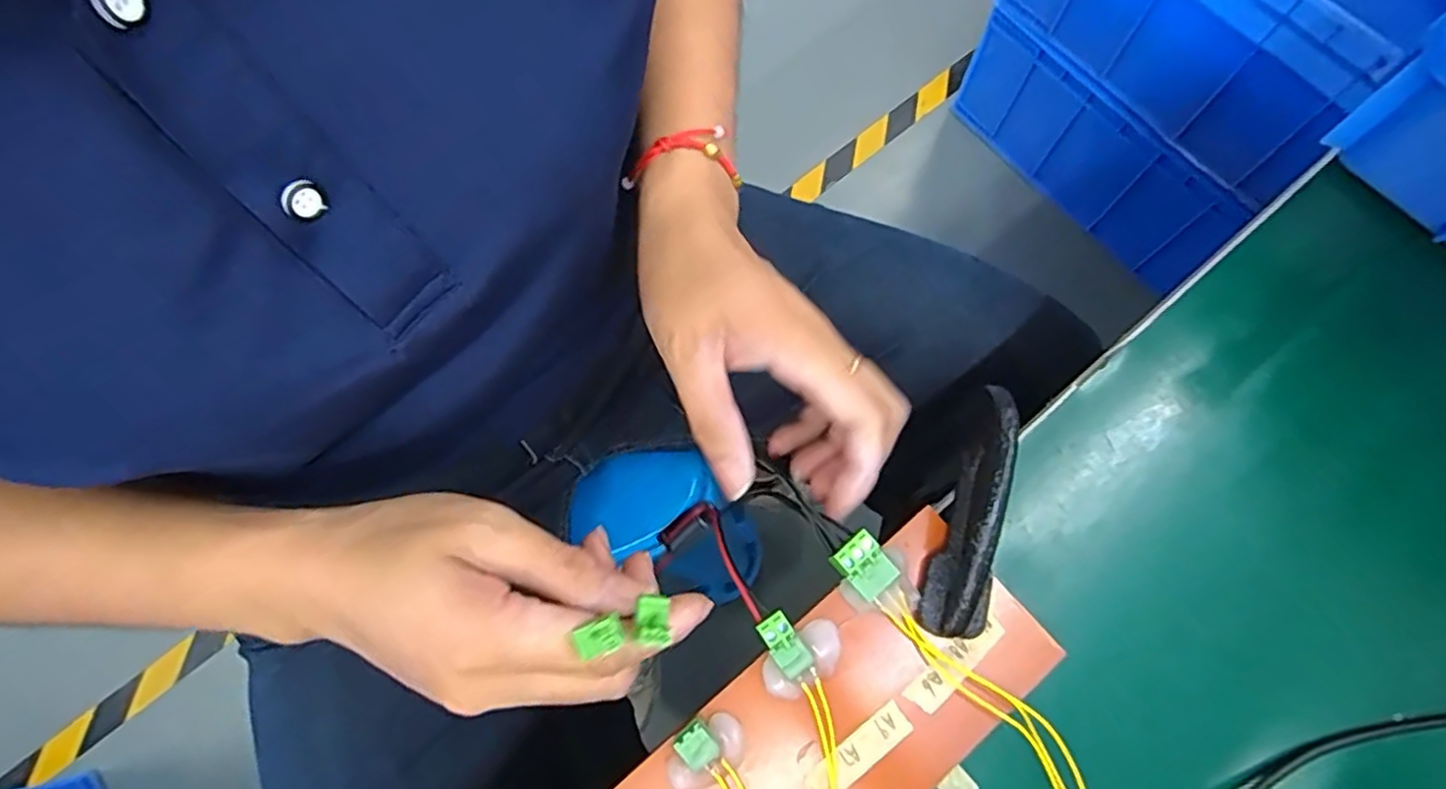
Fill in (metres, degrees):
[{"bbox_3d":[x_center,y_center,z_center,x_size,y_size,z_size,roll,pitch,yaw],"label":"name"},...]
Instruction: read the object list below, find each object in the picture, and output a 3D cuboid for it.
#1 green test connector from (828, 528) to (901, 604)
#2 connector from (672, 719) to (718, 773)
[{"bbox_3d":[0.053,0.064,0.257,0.017,0.012,0.023,-41,77,-11],"label":"green test connector"},{"bbox_3d":[-0.009,0.124,0.243,0.014,0.006,0.013,-43,78,-11],"label":"connector"}]

